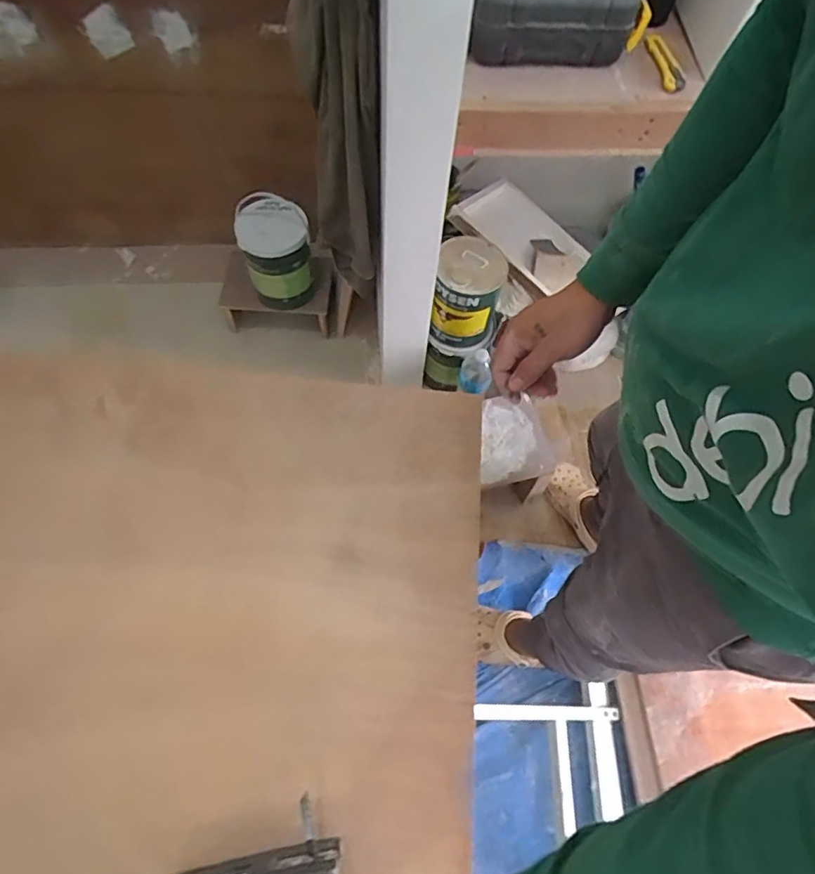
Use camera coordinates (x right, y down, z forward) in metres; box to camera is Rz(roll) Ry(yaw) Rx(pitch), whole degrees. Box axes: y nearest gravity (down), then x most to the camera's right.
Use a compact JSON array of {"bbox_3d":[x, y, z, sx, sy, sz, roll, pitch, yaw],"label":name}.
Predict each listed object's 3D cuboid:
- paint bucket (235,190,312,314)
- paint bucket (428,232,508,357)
[{"bbox_3d":[-0.341,-0.467,1.457,0.166,0.285,0.167,2,63,-3],"label":"paint bucket"},{"bbox_3d":[0.141,-0.332,1.310,0.157,0.220,0.171,2,63,-3],"label":"paint bucket"}]

